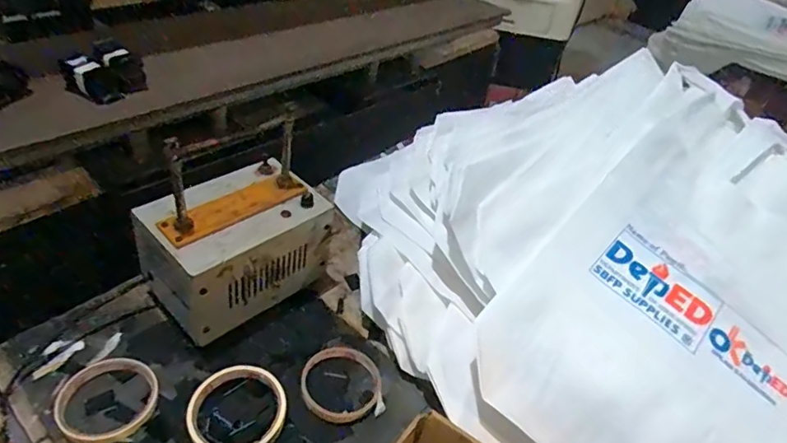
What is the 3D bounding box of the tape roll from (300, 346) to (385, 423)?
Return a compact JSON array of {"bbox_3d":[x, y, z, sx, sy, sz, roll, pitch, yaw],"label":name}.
[{"bbox_3d":[-0.054,0.167,0.534,0.081,0.008,0.084,4,40,-4],"label":"tape roll"}]

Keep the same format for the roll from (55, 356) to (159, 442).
[{"bbox_3d":[-0.267,0.169,0.483,0.084,0.019,0.083,4,40,-4],"label":"roll"}]

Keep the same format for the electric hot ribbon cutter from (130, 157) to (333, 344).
[{"bbox_3d":[-0.174,0.030,0.573,0.179,0.132,0.114,-29,52,-36],"label":"electric hot ribbon cutter"}]

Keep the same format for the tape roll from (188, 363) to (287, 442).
[{"bbox_3d":[-0.147,0.180,0.489,0.090,0.018,0.089,4,40,-4],"label":"tape roll"}]

